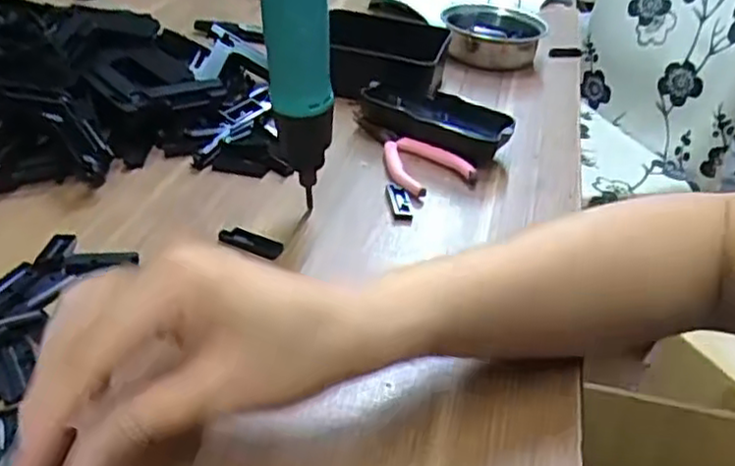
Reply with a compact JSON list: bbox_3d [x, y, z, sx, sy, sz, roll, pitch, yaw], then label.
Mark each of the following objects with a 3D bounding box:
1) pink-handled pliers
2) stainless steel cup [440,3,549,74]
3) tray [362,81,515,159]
[{"bbox_3d":[0.028,-0.057,0.501,0.054,0.013,0.100,-10,38,-25],"label":"pink-handled pliers"},{"bbox_3d":[0.114,-0.178,0.672,0.086,0.048,0.094,5,34,-4],"label":"stainless steel cup"},{"bbox_3d":[0.048,-0.081,0.521,0.115,0.030,0.054,25,37,23],"label":"tray"}]

